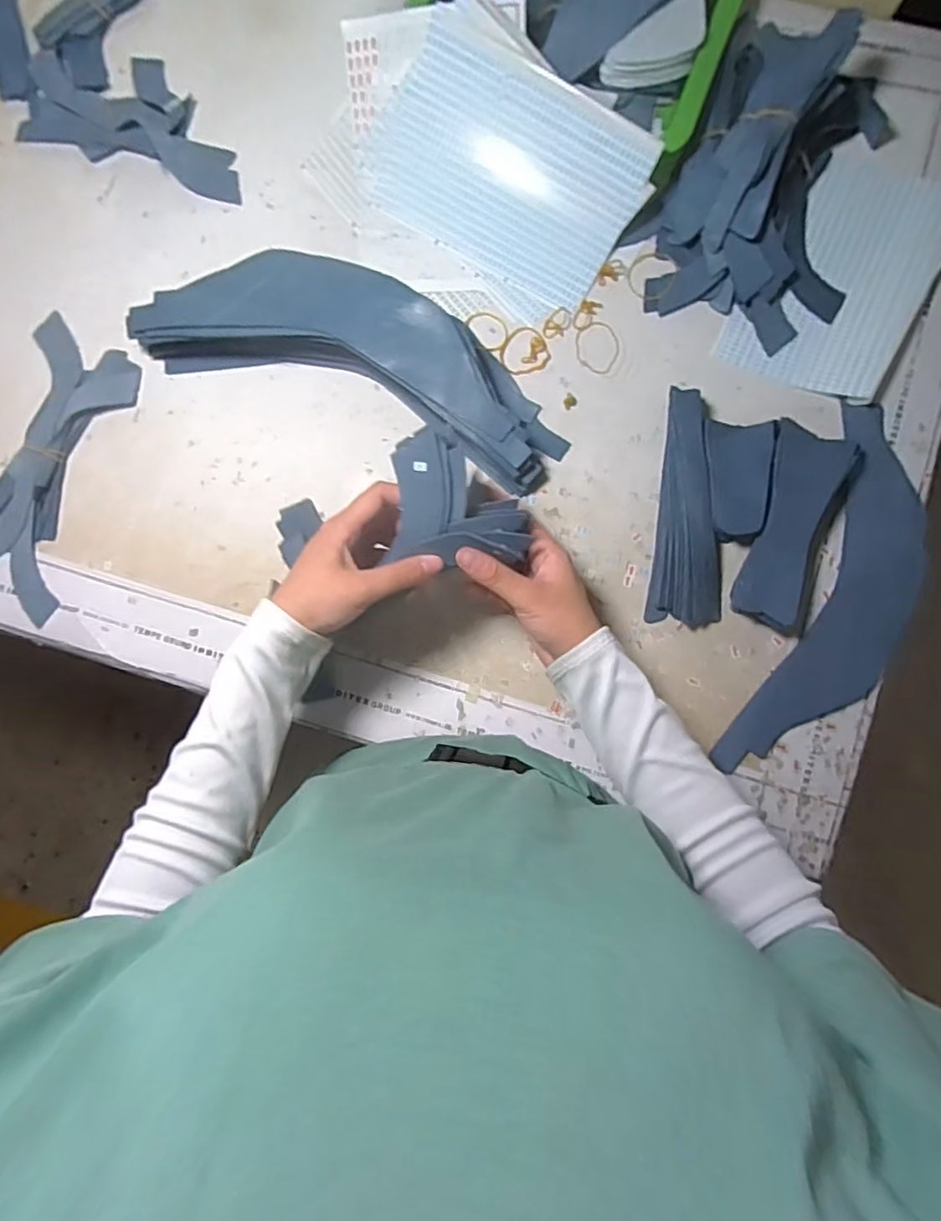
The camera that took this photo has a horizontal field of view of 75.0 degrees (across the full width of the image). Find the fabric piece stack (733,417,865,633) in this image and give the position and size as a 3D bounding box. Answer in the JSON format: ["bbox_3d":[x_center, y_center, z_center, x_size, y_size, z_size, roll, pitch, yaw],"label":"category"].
[{"bbox_3d":[0.255,-0.063,0.480,0.070,0.034,0.152,19,86,3],"label":"fabric piece stack"}]

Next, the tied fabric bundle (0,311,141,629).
[{"bbox_3d":[-0.362,-0.122,0.518,0.094,0.015,0.239,18,86,3],"label":"tied fabric bundle"}]

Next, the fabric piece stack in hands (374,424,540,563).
[{"bbox_3d":[-0.005,-0.066,0.390,0.091,0.050,0.074,13,86,3],"label":"fabric piece stack in hands"}]

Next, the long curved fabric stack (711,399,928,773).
[{"bbox_3d":[0.297,-0.008,0.486,0.096,0.017,0.305,23,87,3],"label":"long curved fabric stack"}]

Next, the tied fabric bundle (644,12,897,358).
[{"bbox_3d":[0.254,-0.348,0.490,0.164,0.065,0.238,21,86,3],"label":"tied fabric bundle"}]

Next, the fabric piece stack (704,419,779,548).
[{"bbox_3d":[0.209,-0.101,0.487,0.050,0.029,0.089,6,86,2],"label":"fabric piece stack"}]

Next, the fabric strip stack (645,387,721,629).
[{"bbox_3d":[0.181,-0.083,0.496,0.055,0.025,0.186,6,86,2],"label":"fabric strip stack"}]

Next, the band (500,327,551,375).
[{"bbox_3d":[0.045,-0.221,0.520,0.041,0.004,0.039,0,85,2],"label":"band"}]

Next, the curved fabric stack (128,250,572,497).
[{"bbox_3d":[-0.090,-0.207,0.496,0.346,0.057,0.106,20,86,3],"label":"curved fabric stack"}]

